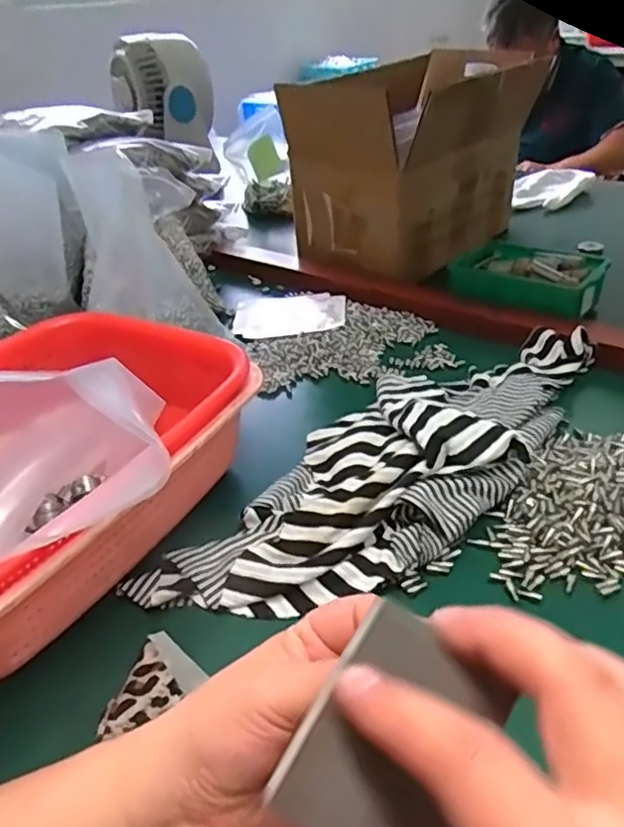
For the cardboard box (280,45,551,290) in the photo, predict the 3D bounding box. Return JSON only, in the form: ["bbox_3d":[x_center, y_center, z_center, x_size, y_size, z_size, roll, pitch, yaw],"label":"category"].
[{"bbox_3d":[0.125,-0.302,0.789,0.196,0.197,0.264,24,42,35],"label":"cardboard box"}]

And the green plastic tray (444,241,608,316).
[{"bbox_3d":[0.232,-0.150,0.686,0.100,0.046,0.155,-30,42,-34],"label":"green plastic tray"}]

